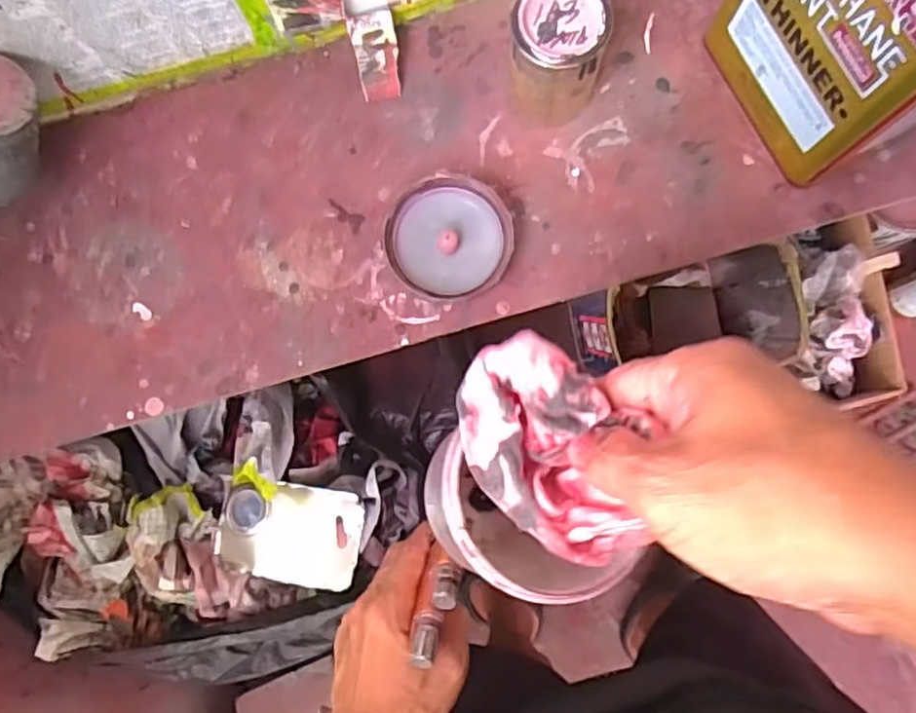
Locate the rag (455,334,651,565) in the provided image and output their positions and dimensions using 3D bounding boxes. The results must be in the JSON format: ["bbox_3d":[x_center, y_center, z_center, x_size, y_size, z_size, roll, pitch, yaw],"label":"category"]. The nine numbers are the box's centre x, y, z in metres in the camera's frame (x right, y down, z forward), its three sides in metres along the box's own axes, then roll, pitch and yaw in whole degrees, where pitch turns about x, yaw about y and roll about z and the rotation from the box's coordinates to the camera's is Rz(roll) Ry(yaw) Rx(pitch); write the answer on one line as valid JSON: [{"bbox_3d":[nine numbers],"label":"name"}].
[{"bbox_3d":[0.030,0.041,0.282,0.062,0.048,0.091,-12,83,0],"label":"rag"}]

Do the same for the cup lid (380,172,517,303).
[{"bbox_3d":[-0.007,-0.098,0.582,0.101,0.030,0.101,0,83,1],"label":"cup lid"}]

